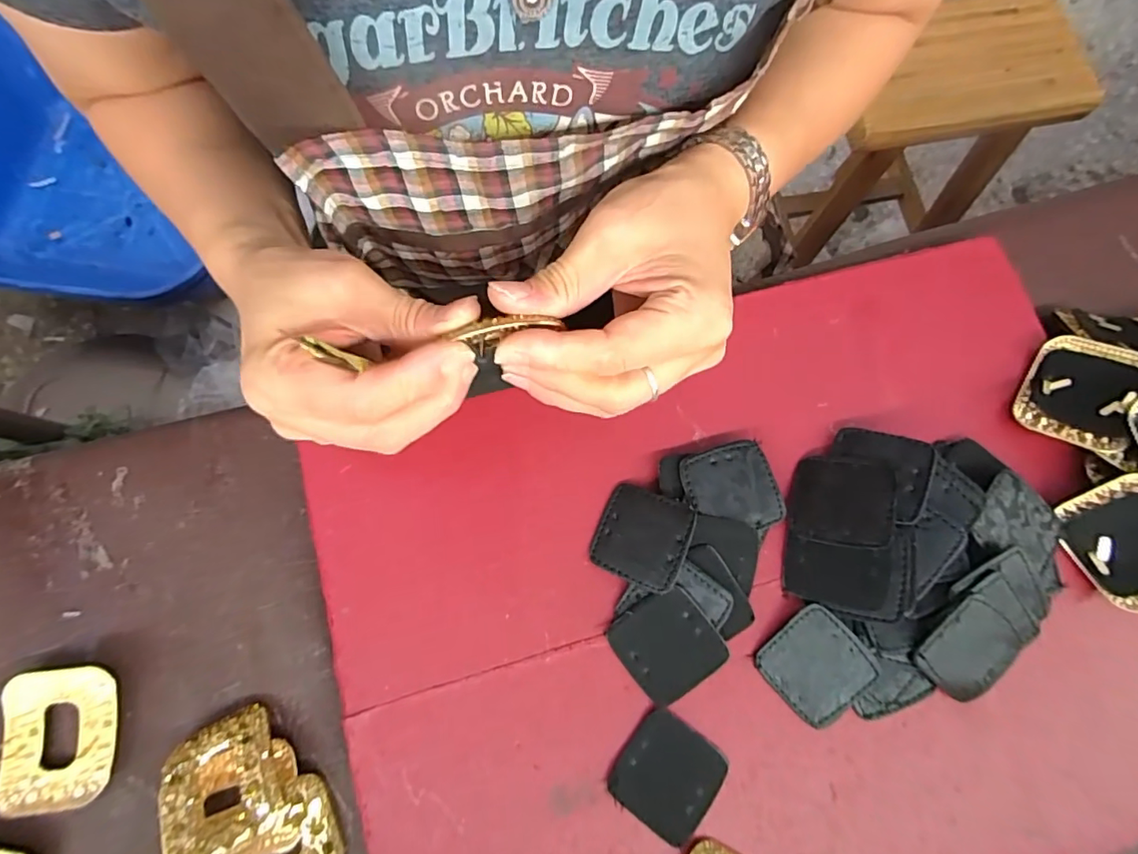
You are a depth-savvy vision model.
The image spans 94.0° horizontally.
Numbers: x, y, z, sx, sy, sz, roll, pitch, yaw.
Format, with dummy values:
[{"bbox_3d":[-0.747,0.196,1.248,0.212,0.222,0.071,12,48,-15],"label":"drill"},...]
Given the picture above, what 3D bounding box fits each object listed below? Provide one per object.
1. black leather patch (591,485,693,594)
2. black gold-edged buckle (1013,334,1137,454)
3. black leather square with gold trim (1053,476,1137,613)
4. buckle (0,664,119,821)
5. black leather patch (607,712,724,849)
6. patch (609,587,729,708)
[{"bbox_3d":[0.035,0.053,0.255,0.044,0.004,0.042,18,78,26],"label":"black leather patch"},{"bbox_3d":[0.263,-0.019,0.271,0.046,0.013,0.055,28,80,29],"label":"black gold-edged buckle"},{"bbox_3d":[0.273,0.057,0.254,0.046,0.009,0.058,-39,71,21],"label":"black leather square with gold trim"},{"bbox_3d":[-0.233,0.142,0.242,0.044,0.010,0.060,-7,78,-4],"label":"buckle"},{"bbox_3d":[0.045,0.158,0.239,0.043,0.004,0.044,36,78,5],"label":"black leather patch"},{"bbox_3d":[0.046,0.101,0.247,0.044,0.004,0.044,-40,83,5],"label":"patch"}]

